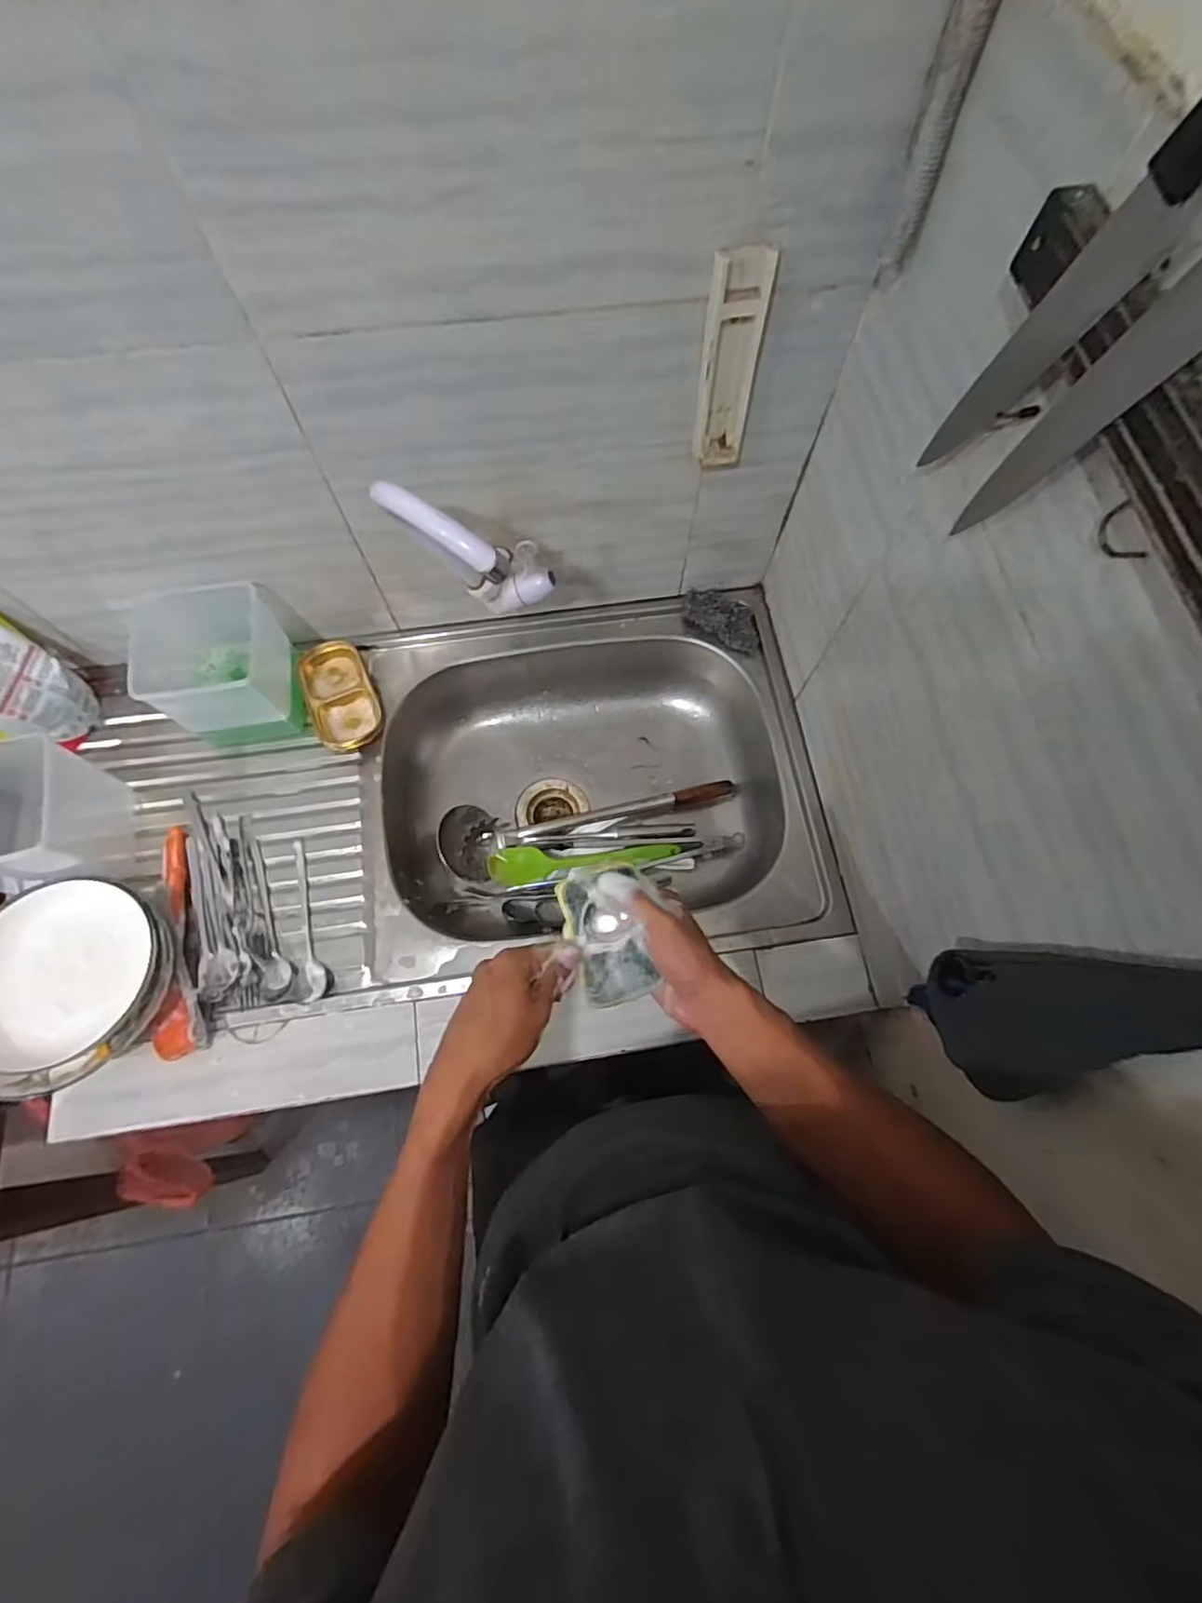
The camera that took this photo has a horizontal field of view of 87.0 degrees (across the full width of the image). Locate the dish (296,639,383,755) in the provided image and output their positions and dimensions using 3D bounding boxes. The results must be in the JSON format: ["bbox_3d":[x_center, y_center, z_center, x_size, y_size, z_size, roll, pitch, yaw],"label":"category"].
[{"bbox_3d":[-0.337,-0.140,0.816,0.083,0.037,0.140,-26,73,-10],"label":"dish"}]

